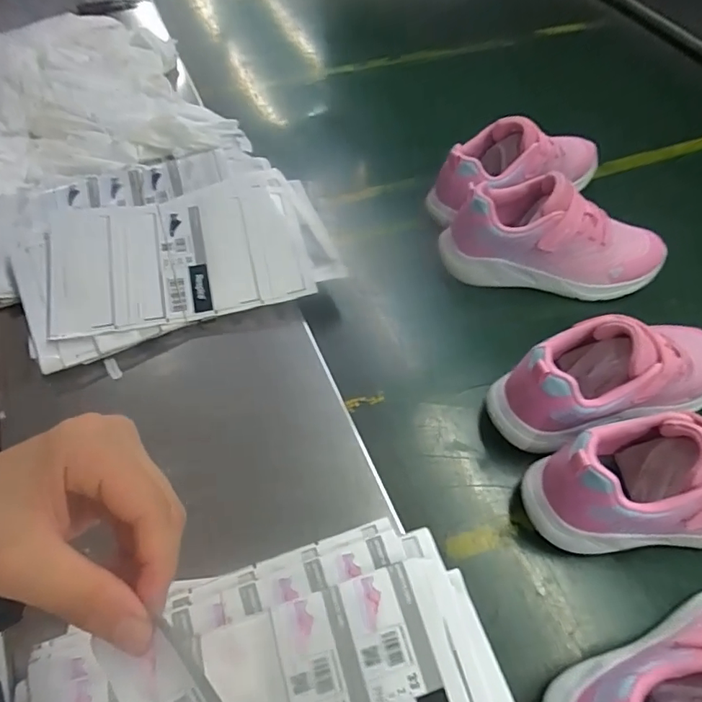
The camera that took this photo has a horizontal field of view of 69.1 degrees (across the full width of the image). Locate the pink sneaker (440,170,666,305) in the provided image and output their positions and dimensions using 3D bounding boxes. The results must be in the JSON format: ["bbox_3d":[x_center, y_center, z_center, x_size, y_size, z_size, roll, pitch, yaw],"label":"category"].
[{"bbox_3d":[0.212,-0.119,0.524,0.217,0.106,0.077,10,56,3],"label":"pink sneaker"}]

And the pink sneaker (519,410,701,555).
[{"bbox_3d":[0.253,0.098,0.382,0.227,0.098,0.083,-3,56,-6],"label":"pink sneaker"}]

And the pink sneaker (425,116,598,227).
[{"bbox_3d":[0.199,-0.218,0.590,0.226,0.107,0.078,-24,61,-18],"label":"pink sneaker"}]

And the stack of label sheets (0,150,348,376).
[{"bbox_3d":[-0.188,-0.116,0.507,0.309,0.022,0.236,-17,59,-14],"label":"stack of label sheets"}]

